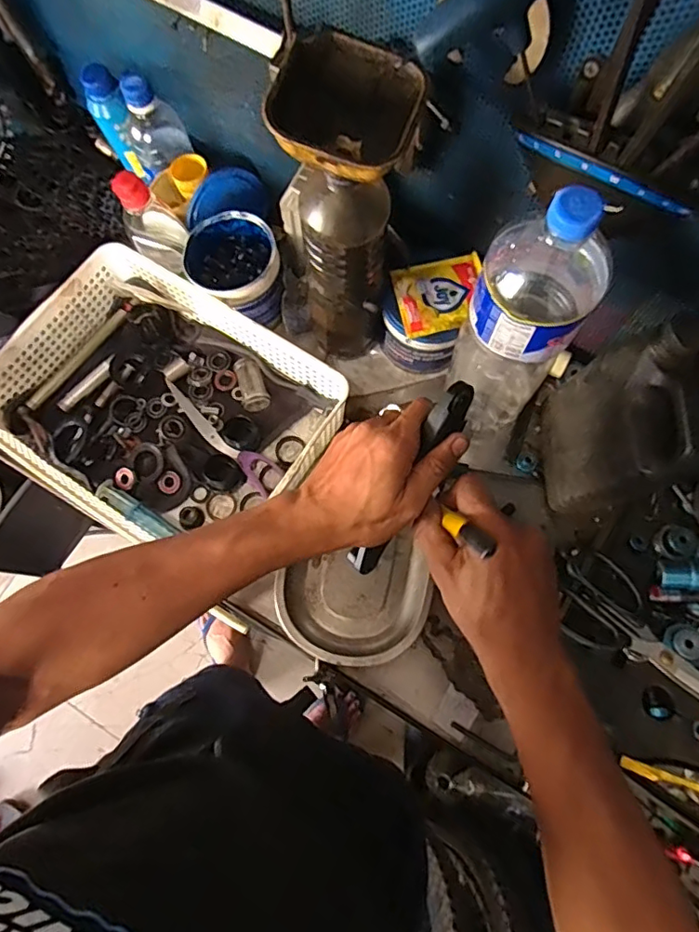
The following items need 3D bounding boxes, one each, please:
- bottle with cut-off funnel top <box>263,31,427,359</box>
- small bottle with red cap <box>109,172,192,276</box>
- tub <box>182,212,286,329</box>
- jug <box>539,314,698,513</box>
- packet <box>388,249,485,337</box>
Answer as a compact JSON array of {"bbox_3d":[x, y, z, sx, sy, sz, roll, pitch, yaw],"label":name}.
[{"bbox_3d":[-0.005,-0.192,0.491,0.109,0.312,0.098,4,73,3],"label":"bottle with cut-off funnel top"},{"bbox_3d":[-0.213,-0.263,0.590,0.063,0.120,0.047,15,74,6],"label":"small bottle with red cap"},{"bbox_3d":[-0.126,-0.219,0.615,0.099,0.081,0.111,-35,75,-9],"label":"tub"},{"bbox_3d":[0.241,-0.031,0.504,0.080,0.178,0.125,11,74,5],"label":"jug"},{"bbox_3d":[0.094,-0.175,0.557,0.091,0.008,0.077,-12,73,-2],"label":"packet"}]

